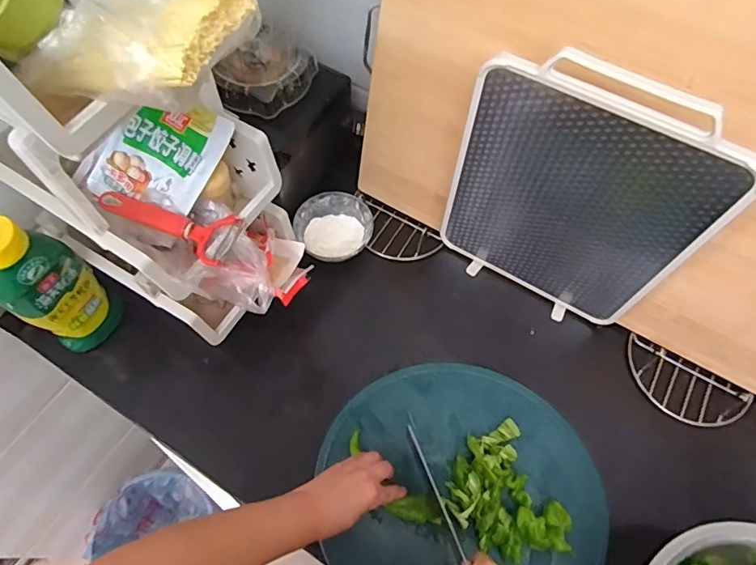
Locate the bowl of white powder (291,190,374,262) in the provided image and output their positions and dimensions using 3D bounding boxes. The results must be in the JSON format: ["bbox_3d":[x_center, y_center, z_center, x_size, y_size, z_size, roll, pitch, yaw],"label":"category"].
[{"bbox_3d":[-0.068,-0.082,0.785,0.115,0.057,0.113,0,67,0],"label":"bowl of white powder"}]

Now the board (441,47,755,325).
[{"bbox_3d":[0.229,-0.088,0.607,0.282,0.383,0.019,29,67,14],"label":"board"}]

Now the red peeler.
[{"bbox_3d":[-0.232,-0.074,0.561,0.163,0.022,0.059,26,69,10],"label":"red peeler"}]

